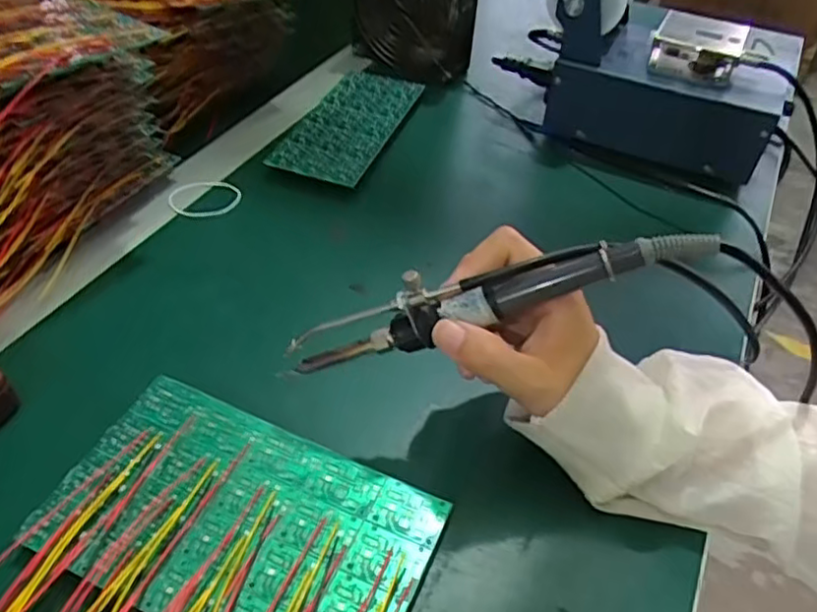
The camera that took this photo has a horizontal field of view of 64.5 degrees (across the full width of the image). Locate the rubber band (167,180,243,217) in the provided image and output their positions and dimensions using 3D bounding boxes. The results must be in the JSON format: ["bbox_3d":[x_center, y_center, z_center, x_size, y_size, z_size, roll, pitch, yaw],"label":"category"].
[{"bbox_3d":[-0.153,-0.081,0.488,0.053,0.004,0.042,0,51,-2],"label":"rubber band"}]

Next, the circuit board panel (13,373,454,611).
[{"bbox_3d":[-0.078,0.104,0.307,0.172,0.013,0.102,20,47,14],"label":"circuit board panel"}]

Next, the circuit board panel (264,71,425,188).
[{"bbox_3d":[-0.050,-0.155,0.551,0.074,0.007,0.165,18,50,13],"label":"circuit board panel"}]

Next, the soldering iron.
[{"bbox_3d":[0.034,-0.008,0.295,0.194,0.033,0.019,-17,44,14],"label":"soldering iron"}]

